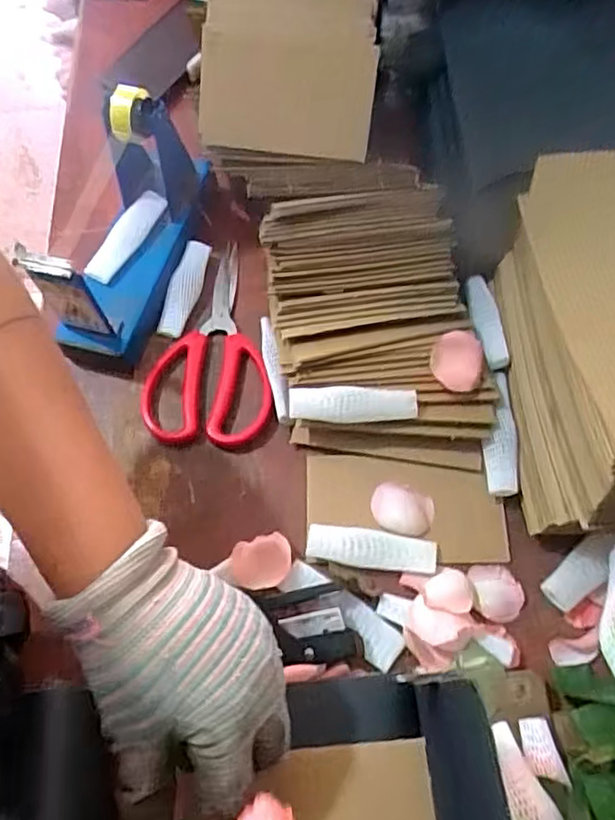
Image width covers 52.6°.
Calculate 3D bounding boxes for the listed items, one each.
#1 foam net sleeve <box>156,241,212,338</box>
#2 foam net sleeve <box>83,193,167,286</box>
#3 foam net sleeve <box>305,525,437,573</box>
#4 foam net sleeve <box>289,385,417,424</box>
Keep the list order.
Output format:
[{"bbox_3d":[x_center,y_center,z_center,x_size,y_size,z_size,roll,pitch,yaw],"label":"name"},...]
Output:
[{"bbox_3d":[-0.103,-0.103,0.516,0.021,0.015,0.084,13,68,7],"label":"foam net sleeve"},{"bbox_3d":[-0.150,-0.142,0.510,0.021,0.018,0.088,30,71,14],"label":"foam net sleeve"},{"bbox_3d":[0.043,0.095,0.423,0.087,0.008,0.025,5,67,4],"label":"foam net sleeve"},{"bbox_3d":[0.032,-0.005,0.435,0.088,0.012,0.022,0,67,2],"label":"foam net sleeve"}]

